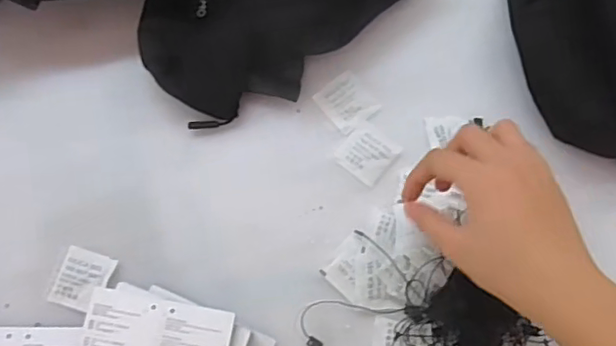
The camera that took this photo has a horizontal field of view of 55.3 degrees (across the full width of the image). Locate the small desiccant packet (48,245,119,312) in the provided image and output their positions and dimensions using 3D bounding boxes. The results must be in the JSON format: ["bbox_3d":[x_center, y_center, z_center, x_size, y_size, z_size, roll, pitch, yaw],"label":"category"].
[{"bbox_3d":[-0.163,0.077,0.424,0.037,0.004,0.041,17,73,5],"label":"small desiccant packet"}]

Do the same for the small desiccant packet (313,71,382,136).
[{"bbox_3d":[0.031,-0.057,0.470,0.039,0.004,0.042,-38,76,-11],"label":"small desiccant packet"}]

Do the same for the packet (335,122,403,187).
[{"bbox_3d":[0.046,-0.016,0.460,0.041,0.004,0.042,38,76,11],"label":"packet"}]

